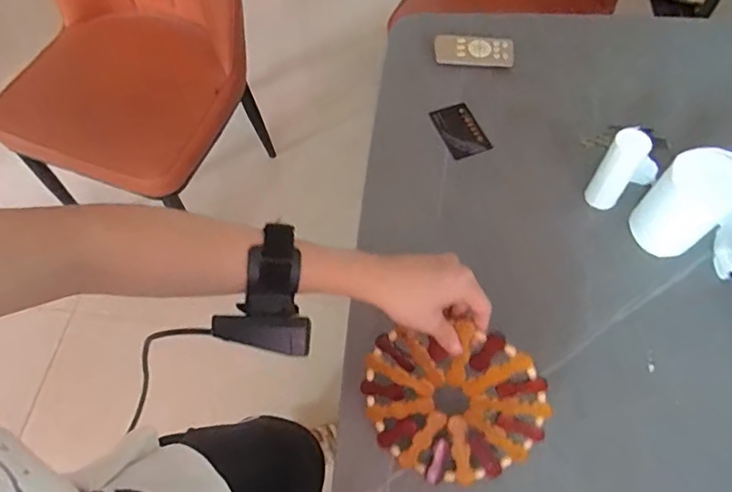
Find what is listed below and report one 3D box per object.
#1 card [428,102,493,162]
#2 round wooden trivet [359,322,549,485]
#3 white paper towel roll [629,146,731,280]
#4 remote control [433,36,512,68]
[{"bbox_3d":[0.119,-0.146,0.685,0.050,0.004,0.078,-25,70,-3],"label":"card"},{"bbox_3d":[0.075,0.139,0.470,0.153,0.147,0.017,-7,17,20],"label":"round wooden trivet"},{"bbox_3d":[0.352,-0.032,0.559,0.074,0.101,0.110,-37,67,-18],"label":"white paper towel roll"},{"bbox_3d":[0.145,-0.260,0.725,0.103,0.016,0.047,0,61,0],"label":"remote control"}]

